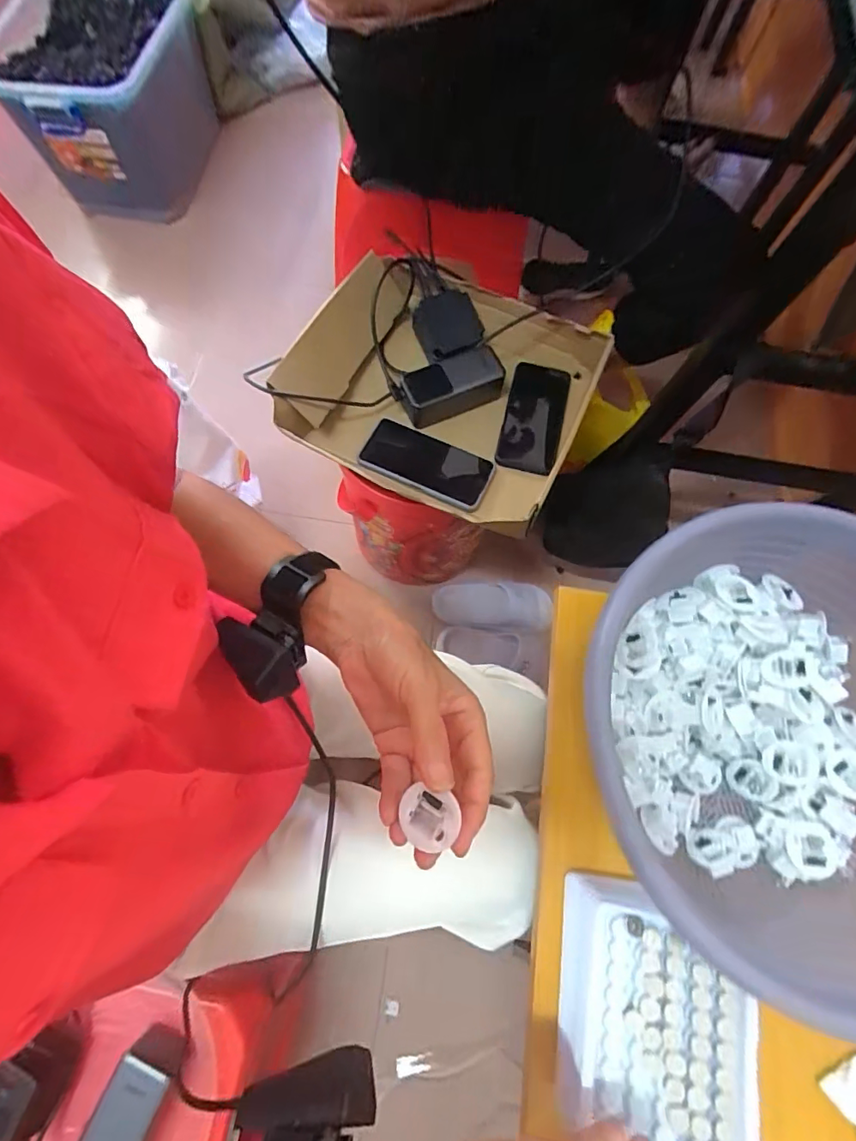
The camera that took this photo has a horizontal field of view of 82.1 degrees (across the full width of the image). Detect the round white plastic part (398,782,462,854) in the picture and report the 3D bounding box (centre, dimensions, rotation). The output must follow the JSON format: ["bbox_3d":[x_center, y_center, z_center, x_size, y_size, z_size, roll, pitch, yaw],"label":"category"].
[{"bbox_3d":[0.001,0.129,0.252,0.028,0.008,0.028,-8,72,24],"label":"round white plastic part"}]

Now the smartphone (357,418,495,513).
[{"bbox_3d":[-0.002,-0.135,0.626,0.167,0.016,0.081,26,72,6],"label":"smartphone"}]

